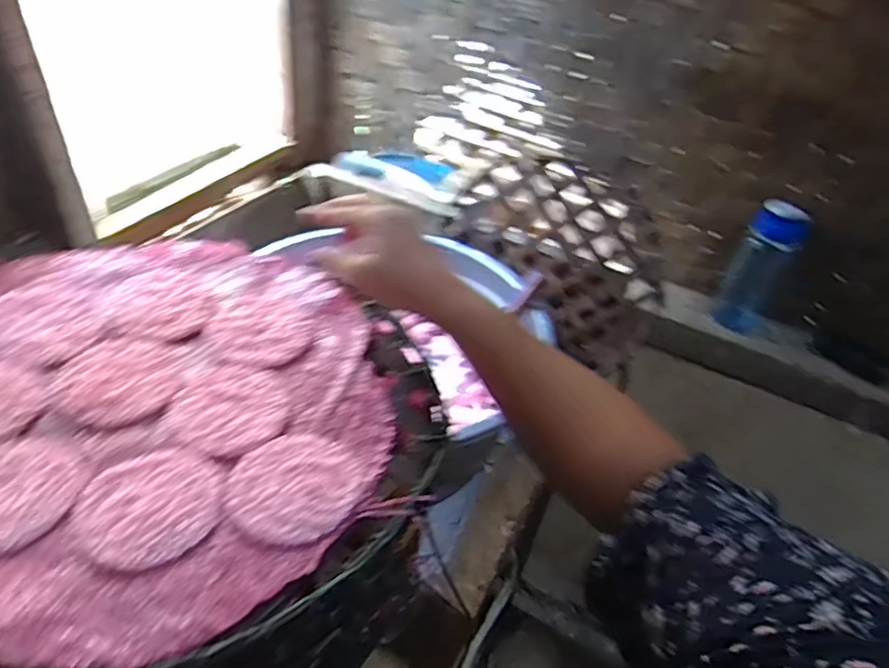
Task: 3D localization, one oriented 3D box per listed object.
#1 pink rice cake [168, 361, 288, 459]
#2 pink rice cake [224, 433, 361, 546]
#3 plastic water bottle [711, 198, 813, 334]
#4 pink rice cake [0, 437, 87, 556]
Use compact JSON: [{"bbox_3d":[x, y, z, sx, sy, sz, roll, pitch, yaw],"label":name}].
[{"bbox_3d":[-0.147,0.051,0.445,0.075,0.006,0.085,-10,42,-20],"label":"pink rice cake"},{"bbox_3d":[-0.094,0.094,0.399,0.076,0.008,0.075,4,39,-3],"label":"pink rice cake"},{"bbox_3d":[0.471,-0.100,0.955,0.076,0.207,0.066,27,43,23],"label":"plastic water bottle"},{"bbox_3d":[-0.255,0.090,0.370,0.074,0.007,0.083,14,39,9],"label":"pink rice cake"}]

